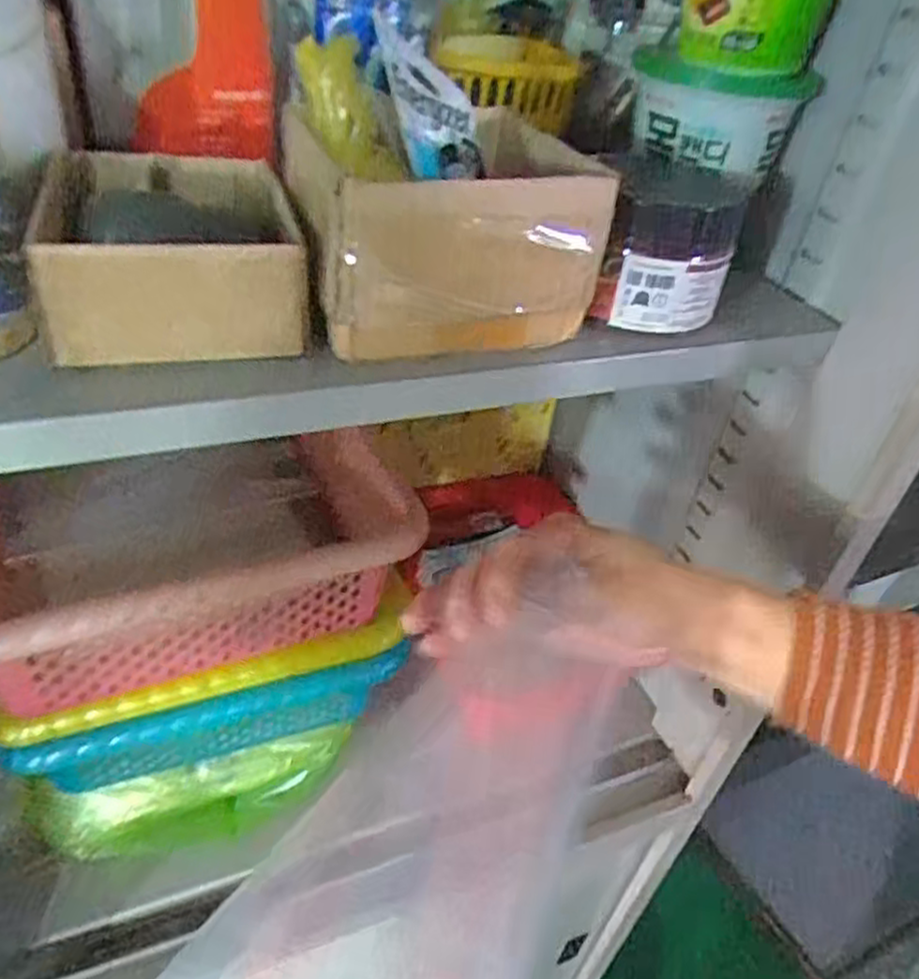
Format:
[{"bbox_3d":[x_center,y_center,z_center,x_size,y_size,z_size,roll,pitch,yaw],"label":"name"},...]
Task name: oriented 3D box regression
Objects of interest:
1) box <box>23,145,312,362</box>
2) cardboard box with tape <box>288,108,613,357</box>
[{"bbox_3d":[-0.132,-0.113,0.346,0.107,0.050,0.128,-5,39,-16],"label":"box"},{"bbox_3d":[-0.011,-0.127,0.356,0.137,0.086,0.108,-8,40,-20],"label":"cardboard box with tape"}]

